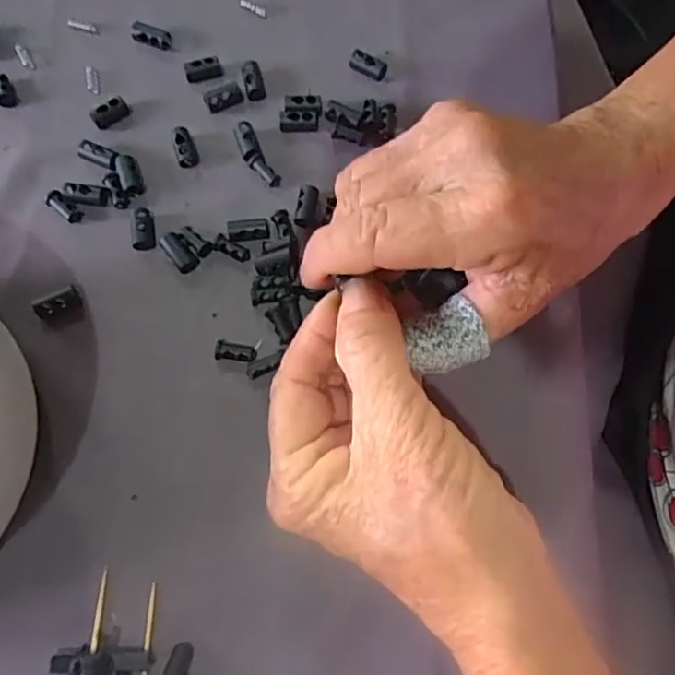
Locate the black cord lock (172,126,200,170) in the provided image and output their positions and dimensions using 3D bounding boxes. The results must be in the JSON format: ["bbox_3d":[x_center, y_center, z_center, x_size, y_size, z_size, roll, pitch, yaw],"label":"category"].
[{"bbox_3d":[-0.073,-0.091,0.280,0.010,0.010,0.016,-18,73,-7],"label":"black cord lock"}]

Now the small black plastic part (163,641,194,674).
[{"bbox_3d":[-0.059,0.121,0.213,0.009,0.006,0.017,13,72,3],"label":"small black plastic part"}]

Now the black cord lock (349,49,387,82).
[{"bbox_3d":[0.016,-0.139,0.295,0.020,0.007,0.009,36,74,10],"label":"black cord lock"}]

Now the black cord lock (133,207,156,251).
[{"bbox_3d":[-0.089,-0.049,0.266,0.009,0.009,0.020,-9,72,-5],"label":"black cord lock"}]

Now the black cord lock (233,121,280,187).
[{"bbox_3d":[-0.040,-0.088,0.279,0.011,0.010,0.036,-28,75,-10],"label":"black cord lock"}]

